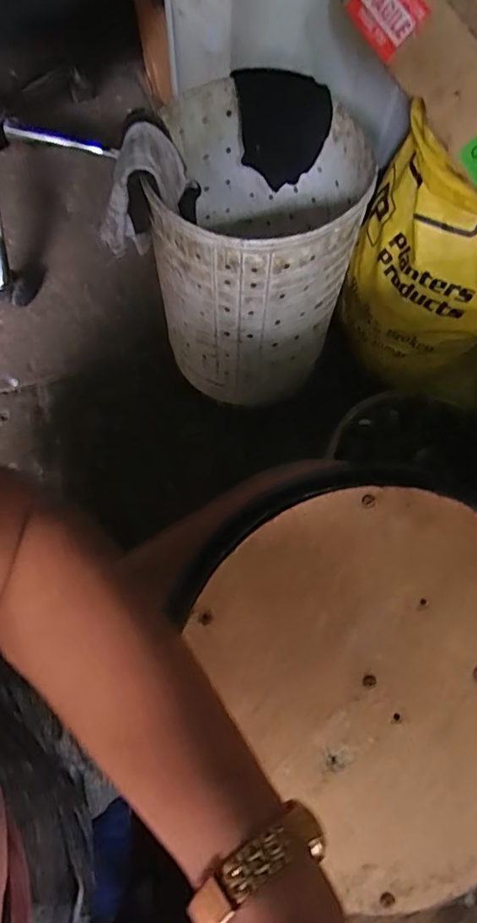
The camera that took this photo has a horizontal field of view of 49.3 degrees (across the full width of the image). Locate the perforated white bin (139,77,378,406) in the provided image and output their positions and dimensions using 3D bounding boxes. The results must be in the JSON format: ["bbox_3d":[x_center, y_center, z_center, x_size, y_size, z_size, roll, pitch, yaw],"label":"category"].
[{"bbox_3d":[0.020,-0.267,0.720,0.230,0.335,0.253,6,66,0],"label":"perforated white bin"}]

